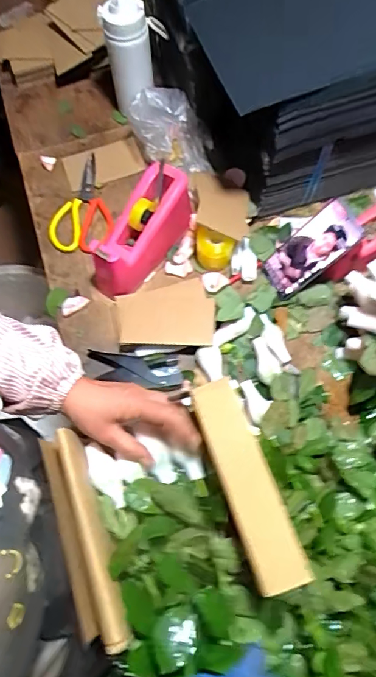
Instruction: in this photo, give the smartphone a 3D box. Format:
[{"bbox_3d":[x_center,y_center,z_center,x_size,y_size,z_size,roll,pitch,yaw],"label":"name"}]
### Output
[{"bbox_3d":[0.181,-0.131,0.677,0.017,0.159,0.071,-5,62,-44],"label":"smartphone"}]

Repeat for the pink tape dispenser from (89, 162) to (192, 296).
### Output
[{"bbox_3d":[-0.073,-0.163,0.697,0.076,0.107,0.210,32,87,13],"label":"pink tape dispenser"}]

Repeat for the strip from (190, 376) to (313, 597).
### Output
[{"bbox_3d":[0.058,0.143,0.455,0.052,0.021,0.206,-20,70,-5],"label":"strip"}]

